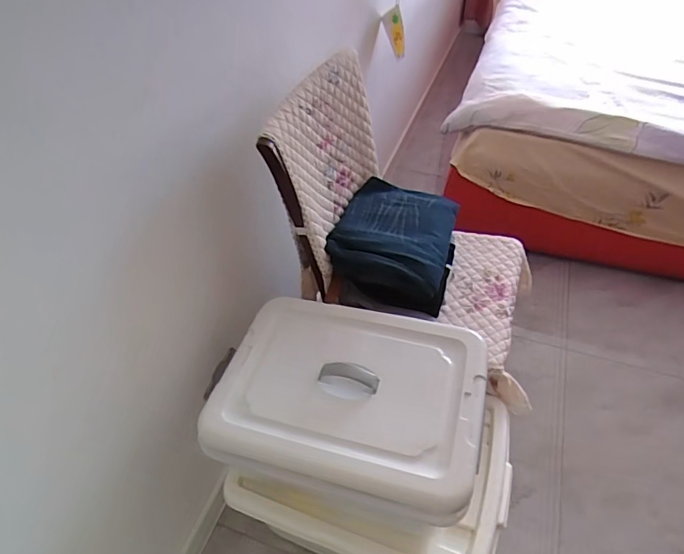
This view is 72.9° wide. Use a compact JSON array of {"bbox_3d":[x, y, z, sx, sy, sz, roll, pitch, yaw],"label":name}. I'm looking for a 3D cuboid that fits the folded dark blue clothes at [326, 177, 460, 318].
[{"bbox_3d":[0.125,-0.081,1.053,0.247,0.160,0.305,11,46,14],"label":"folded dark blue clothes"}]

